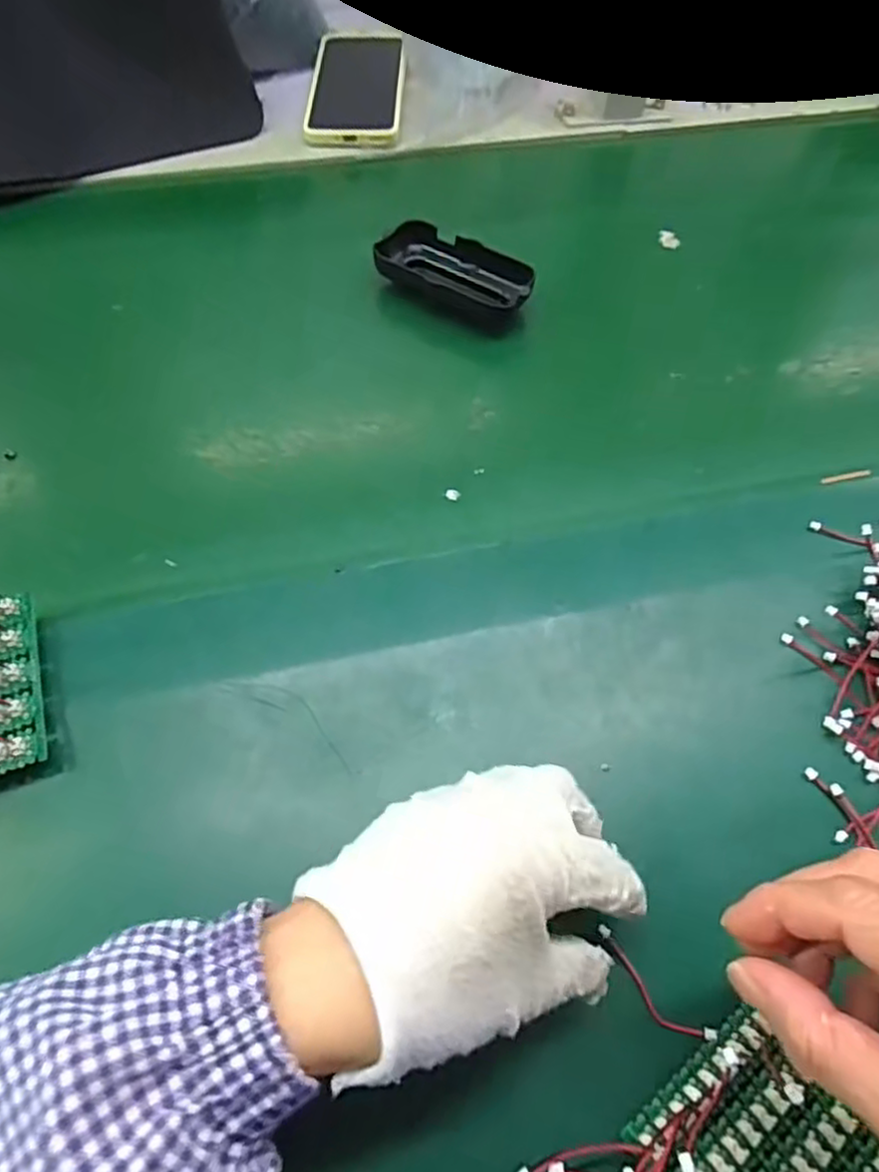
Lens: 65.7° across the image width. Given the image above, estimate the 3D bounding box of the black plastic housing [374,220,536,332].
[{"bbox_3d":[0.013,-0.215,0.481,0.110,0.031,0.053,34,66,16],"label":"black plastic housing"}]

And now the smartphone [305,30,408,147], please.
[{"bbox_3d":[-0.072,-0.439,0.594,0.078,0.014,0.158,1,60,0],"label":"smartphone"}]

